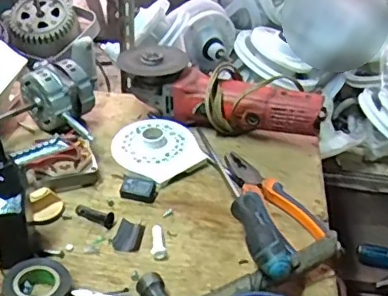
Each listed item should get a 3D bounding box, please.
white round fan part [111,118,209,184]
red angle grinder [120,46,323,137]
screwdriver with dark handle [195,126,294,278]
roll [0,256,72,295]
[{"bbox_3d":[-0.048,-0.004,0.720,0.114,0.023,0.103,32,44,33],"label":"white round fan part"},{"bbox_3d":[0.036,-0.074,0.771,0.286,0.080,0.091,12,37,11],"label":"red angle grinder"},{"bbox_3d":[0.053,0.049,0.642,0.040,0.031,0.302,-4,24,-11],"label":"screwdriver with dark handle"},{"bbox_3d":[-0.149,0.134,0.525,0.062,0.024,0.065,3,36,-2],"label":"roll"}]

